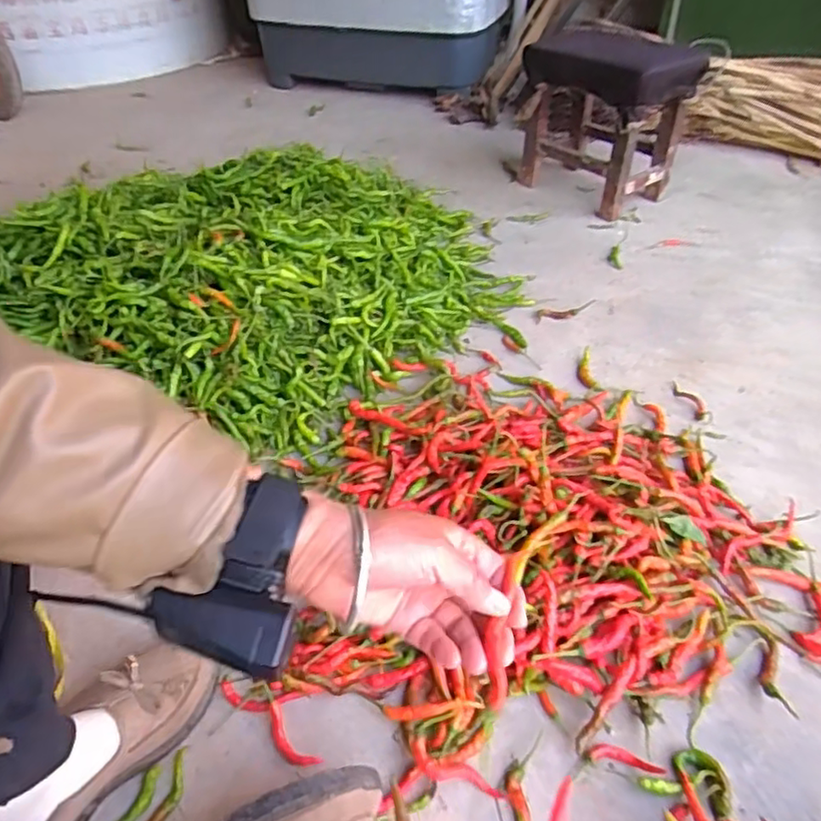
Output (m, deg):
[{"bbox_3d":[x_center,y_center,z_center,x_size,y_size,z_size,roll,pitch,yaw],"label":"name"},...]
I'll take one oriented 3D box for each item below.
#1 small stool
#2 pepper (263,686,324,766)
[{"bbox_3d":[0.366,-0.568,1.263,0.217,0.284,0.293,-31,51,-29],"label":"small stool"},{"bbox_3d":[-0.108,0.274,0.544,0.022,0.010,0.082,-31,51,-29],"label":"pepper"}]

